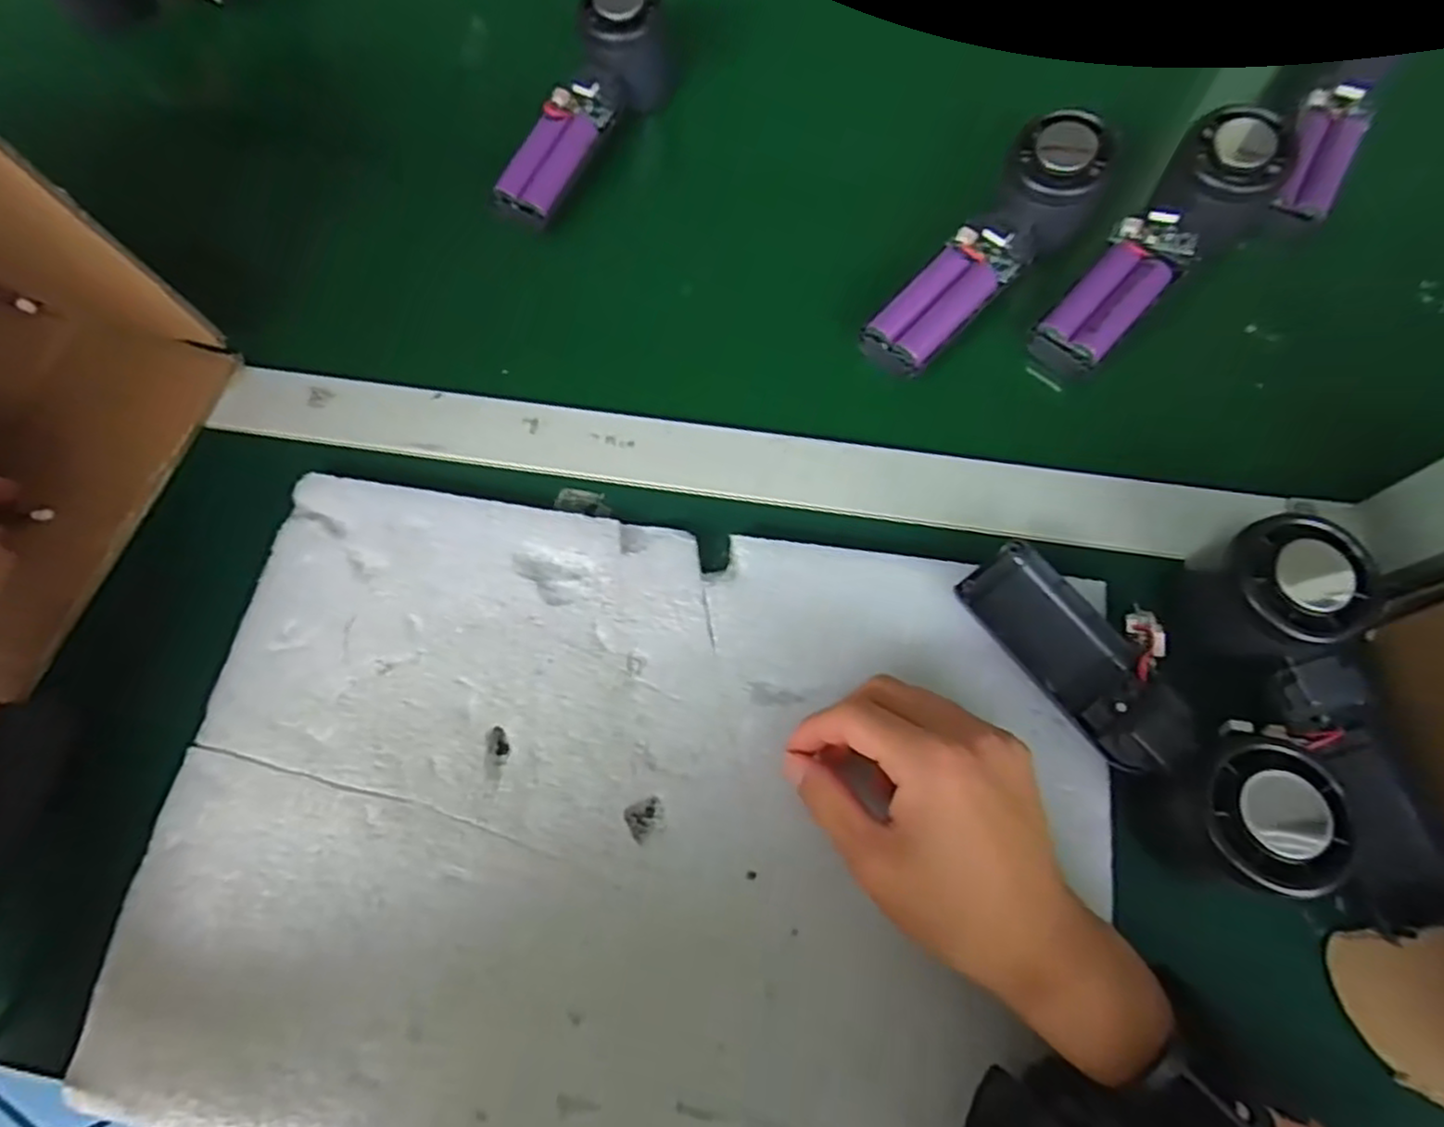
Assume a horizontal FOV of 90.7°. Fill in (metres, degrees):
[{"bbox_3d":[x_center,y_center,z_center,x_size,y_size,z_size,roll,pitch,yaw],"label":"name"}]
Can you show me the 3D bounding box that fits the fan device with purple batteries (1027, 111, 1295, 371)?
[{"bbox_3d":[0.226,-0.172,0.376,0.150,0.062,0.063,-43,74,-13],"label":"fan device with purple batteries"}]

